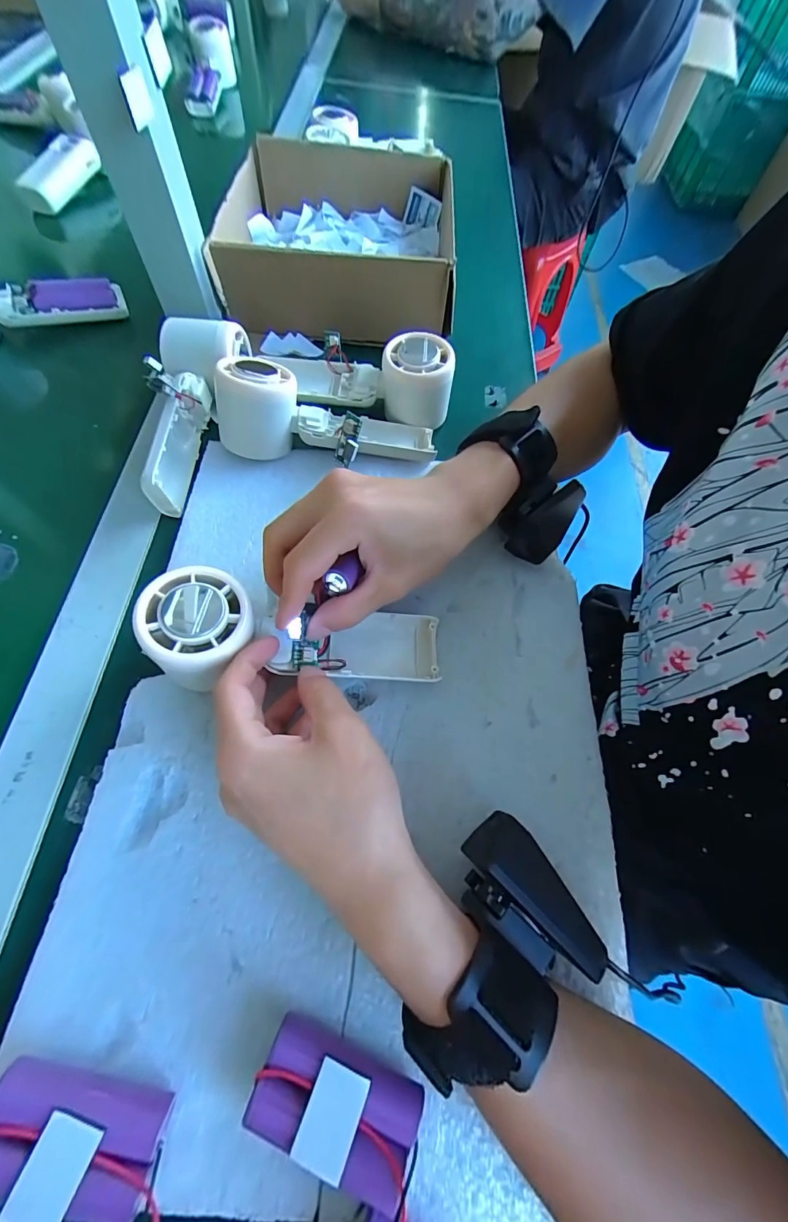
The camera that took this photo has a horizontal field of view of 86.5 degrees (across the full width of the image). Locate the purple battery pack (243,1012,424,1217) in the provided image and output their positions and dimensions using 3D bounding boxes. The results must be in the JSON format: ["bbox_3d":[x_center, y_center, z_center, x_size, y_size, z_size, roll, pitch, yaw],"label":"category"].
[{"bbox_3d":[-0.023,0.200,0.173,0.065,0.022,0.037,22,66,6],"label":"purple battery pack"}]

